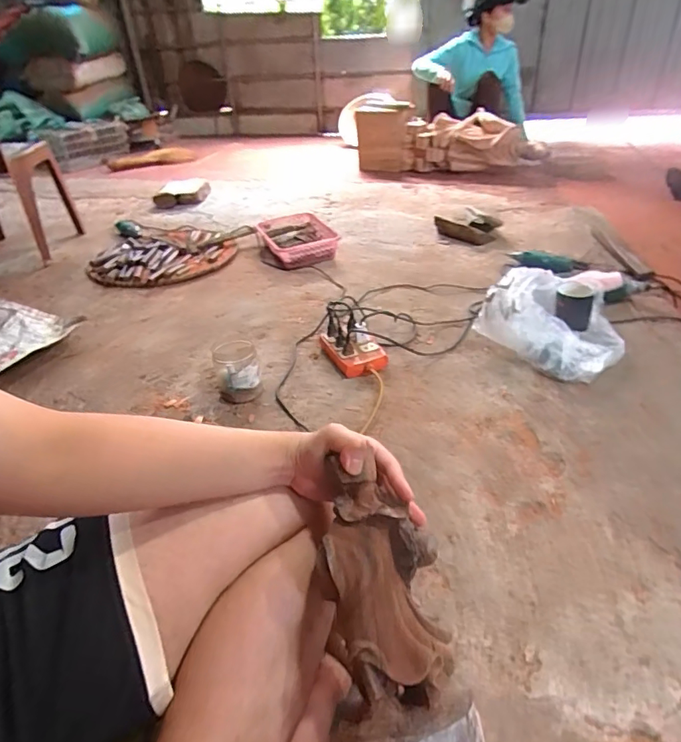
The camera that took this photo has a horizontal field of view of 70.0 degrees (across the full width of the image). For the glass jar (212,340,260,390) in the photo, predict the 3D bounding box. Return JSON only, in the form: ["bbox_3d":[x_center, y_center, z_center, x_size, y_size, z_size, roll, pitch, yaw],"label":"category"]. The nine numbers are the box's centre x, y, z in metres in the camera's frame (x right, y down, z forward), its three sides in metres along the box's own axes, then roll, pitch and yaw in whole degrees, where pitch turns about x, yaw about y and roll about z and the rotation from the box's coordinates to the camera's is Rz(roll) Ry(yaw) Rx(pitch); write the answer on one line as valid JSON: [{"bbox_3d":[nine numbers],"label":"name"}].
[{"bbox_3d":[-0.214,0.000,1.030,0.085,0.108,0.098,-14,38,-13],"label":"glass jar"}]

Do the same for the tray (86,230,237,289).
[{"bbox_3d":[-0.623,-0.420,1.720,0.483,0.057,0.460,-14,38,-13],"label":"tray"}]

